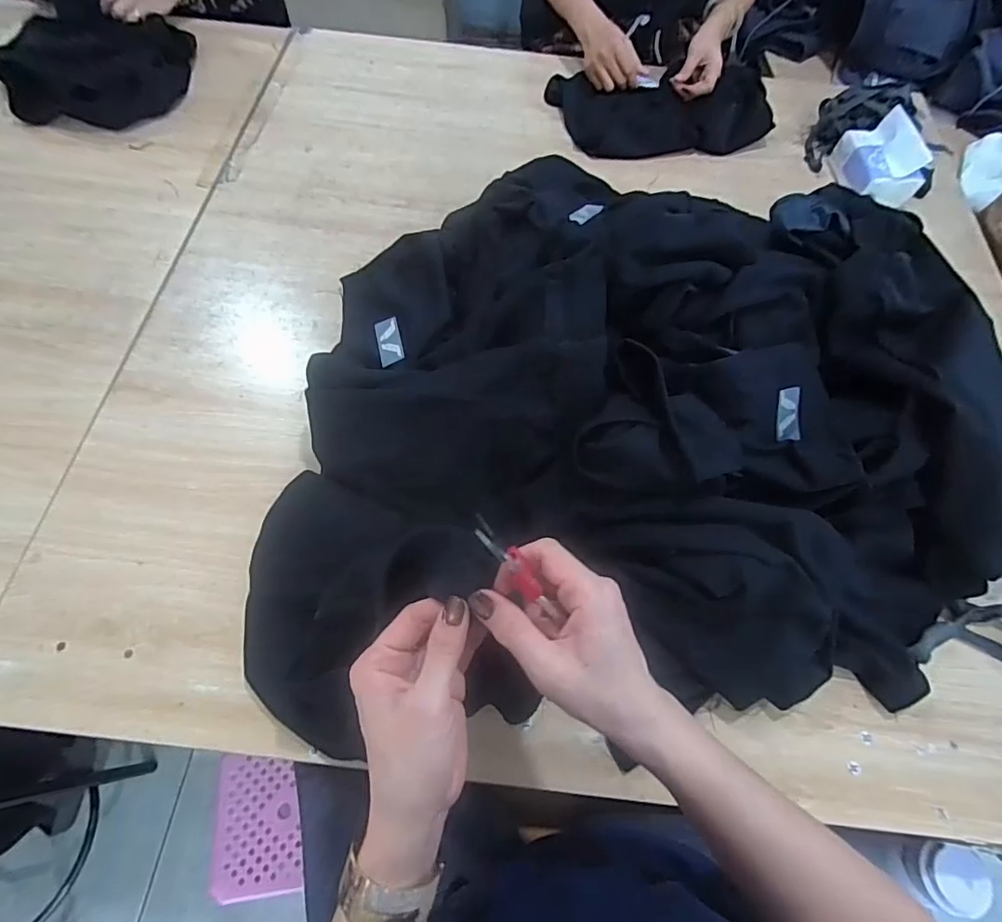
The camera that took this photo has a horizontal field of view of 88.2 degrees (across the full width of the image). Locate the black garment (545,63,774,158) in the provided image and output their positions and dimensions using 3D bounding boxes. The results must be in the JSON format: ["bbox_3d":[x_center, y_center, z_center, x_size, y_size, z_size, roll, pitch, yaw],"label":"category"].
[{"bbox_3d":[0.276,-0.603,0.884,0.381,0.045,0.182,-2,65,-3],"label":"black garment"}]

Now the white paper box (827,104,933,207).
[{"bbox_3d":[0.595,-0.474,0.811,0.088,0.087,0.134,-4,65,-5],"label":"white paper box"}]

